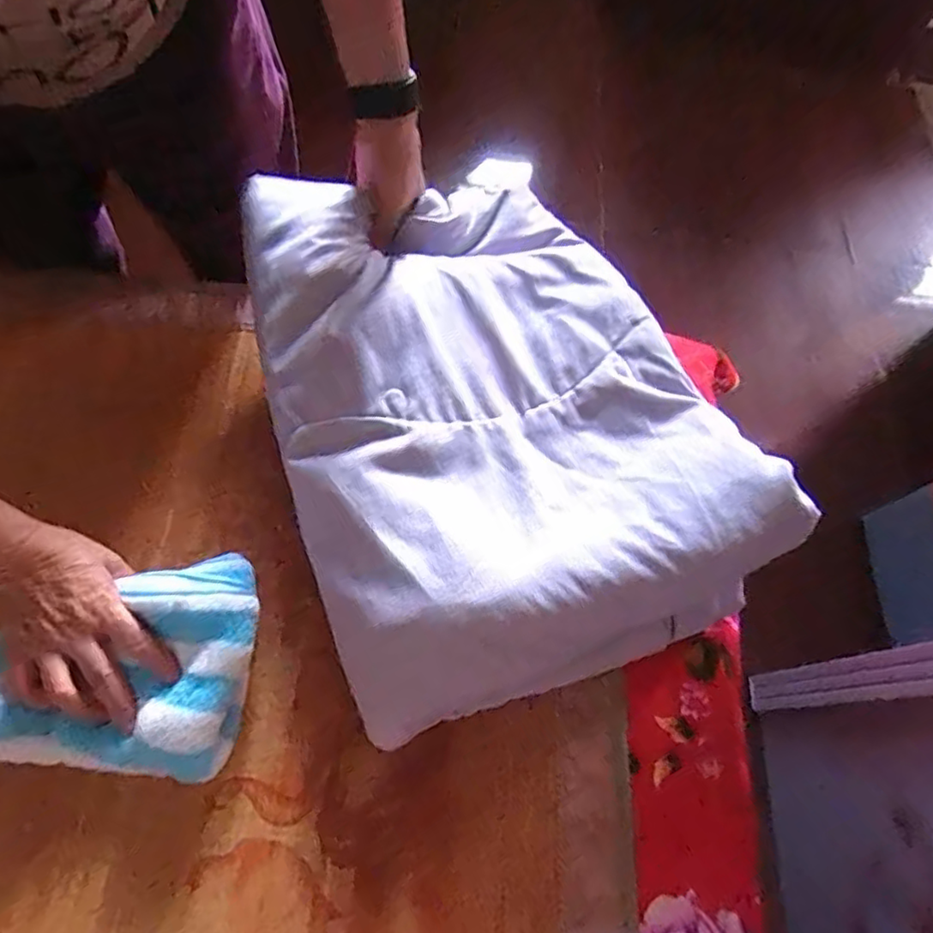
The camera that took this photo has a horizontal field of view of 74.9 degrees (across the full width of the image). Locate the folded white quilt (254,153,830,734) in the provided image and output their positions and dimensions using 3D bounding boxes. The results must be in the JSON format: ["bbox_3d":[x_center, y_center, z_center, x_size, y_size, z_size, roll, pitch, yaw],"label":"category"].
[{"bbox_3d":[0.009,-0.060,0.505,0.324,0.093,0.452,-17,66,-12],"label":"folded white quilt"}]

